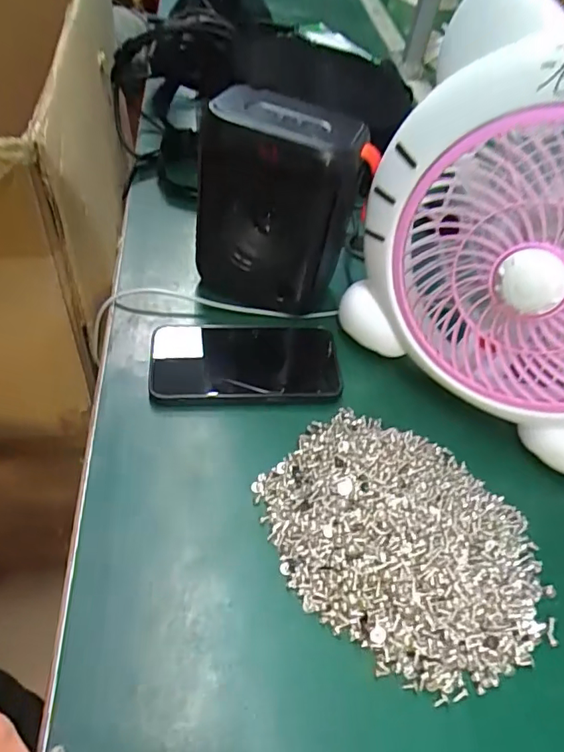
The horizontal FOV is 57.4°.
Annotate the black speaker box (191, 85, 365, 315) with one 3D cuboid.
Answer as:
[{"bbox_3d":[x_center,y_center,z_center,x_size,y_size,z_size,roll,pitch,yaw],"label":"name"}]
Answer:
[{"bbox_3d":[-0.007,-0.129,0.414,0.121,0.151,0.083,14,51,1],"label":"black speaker box"}]

